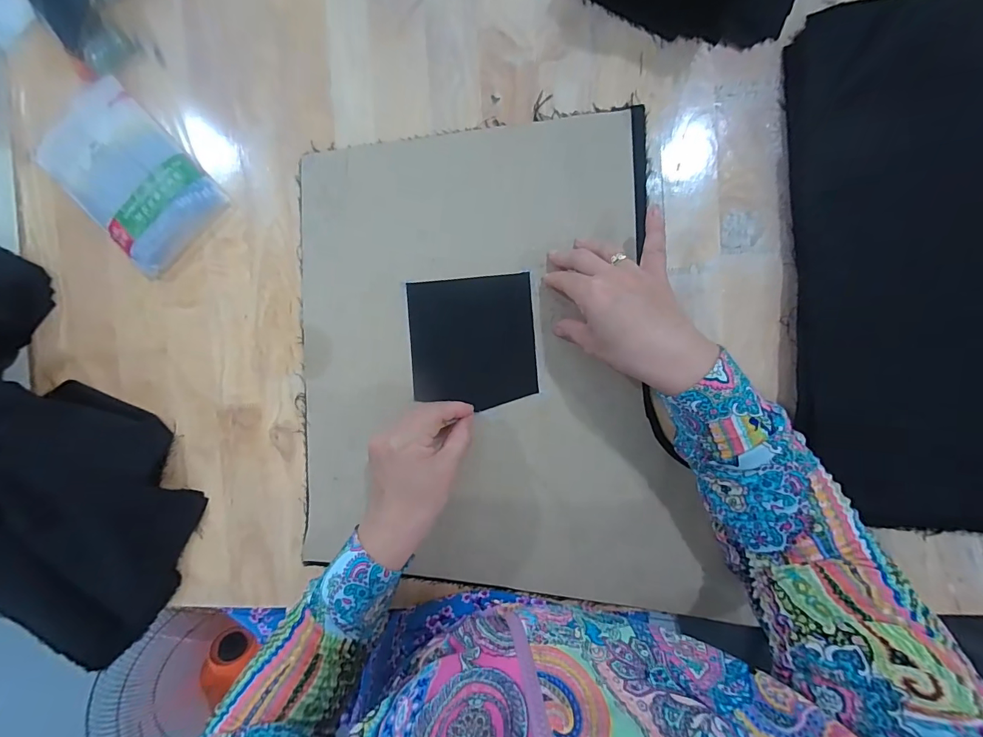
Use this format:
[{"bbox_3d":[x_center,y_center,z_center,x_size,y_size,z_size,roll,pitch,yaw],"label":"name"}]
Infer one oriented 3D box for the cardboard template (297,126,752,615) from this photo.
[{"bbox_3d":[0.002,0.000,0.381,0.368,0.010,0.425,-3,91,6],"label":"cardboard template"}]

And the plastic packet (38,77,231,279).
[{"bbox_3d":[-0.357,-0.190,0.410,0.113,0.020,0.178,-44,87,6],"label":"plastic packet"}]

